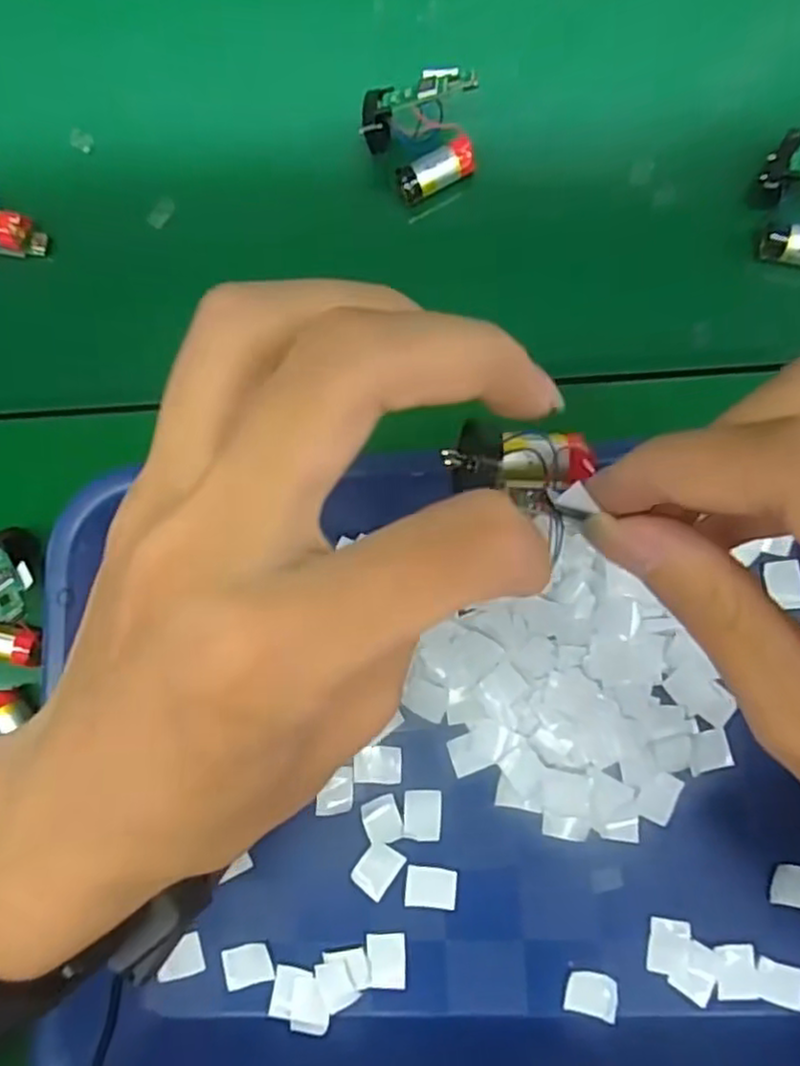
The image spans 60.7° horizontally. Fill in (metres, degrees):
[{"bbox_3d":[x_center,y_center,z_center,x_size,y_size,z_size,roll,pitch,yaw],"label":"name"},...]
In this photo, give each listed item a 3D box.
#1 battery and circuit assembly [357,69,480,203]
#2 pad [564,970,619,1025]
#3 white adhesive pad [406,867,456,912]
[{"bbox_3d":[0.011,-0.180,0.309,0.051,0.028,0.046,-16,81,0],"label":"battery and circuit assembly"},{"bbox_3d":[0.075,0.181,0.267,0.020,0.004,0.016,7,81,3],"label":"pad"},{"bbox_3d":[0.013,0.144,0.275,0.020,0.004,0.015,4,81,3],"label":"white adhesive pad"}]

